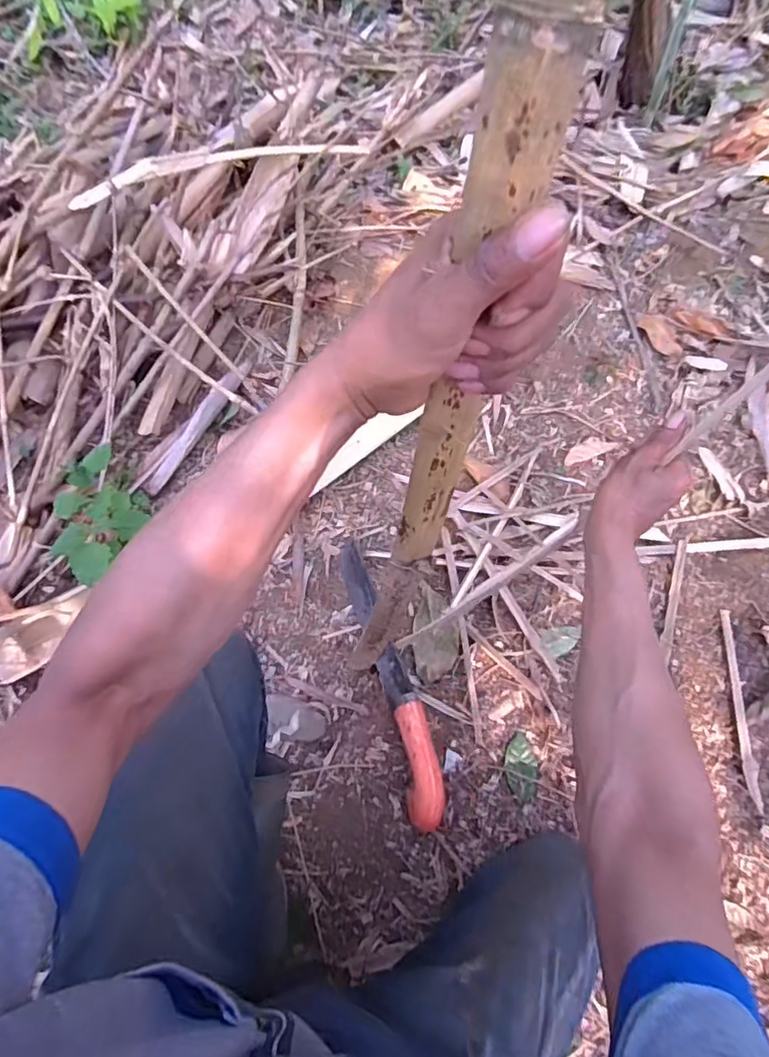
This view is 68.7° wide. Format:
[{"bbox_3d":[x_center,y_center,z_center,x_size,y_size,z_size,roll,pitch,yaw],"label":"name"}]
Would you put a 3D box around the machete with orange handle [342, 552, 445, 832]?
[{"bbox_3d":[0.003,0.194,0.757,0.050,0.045,0.381,-18,58,-7],"label":"machete with orange handle"}]

